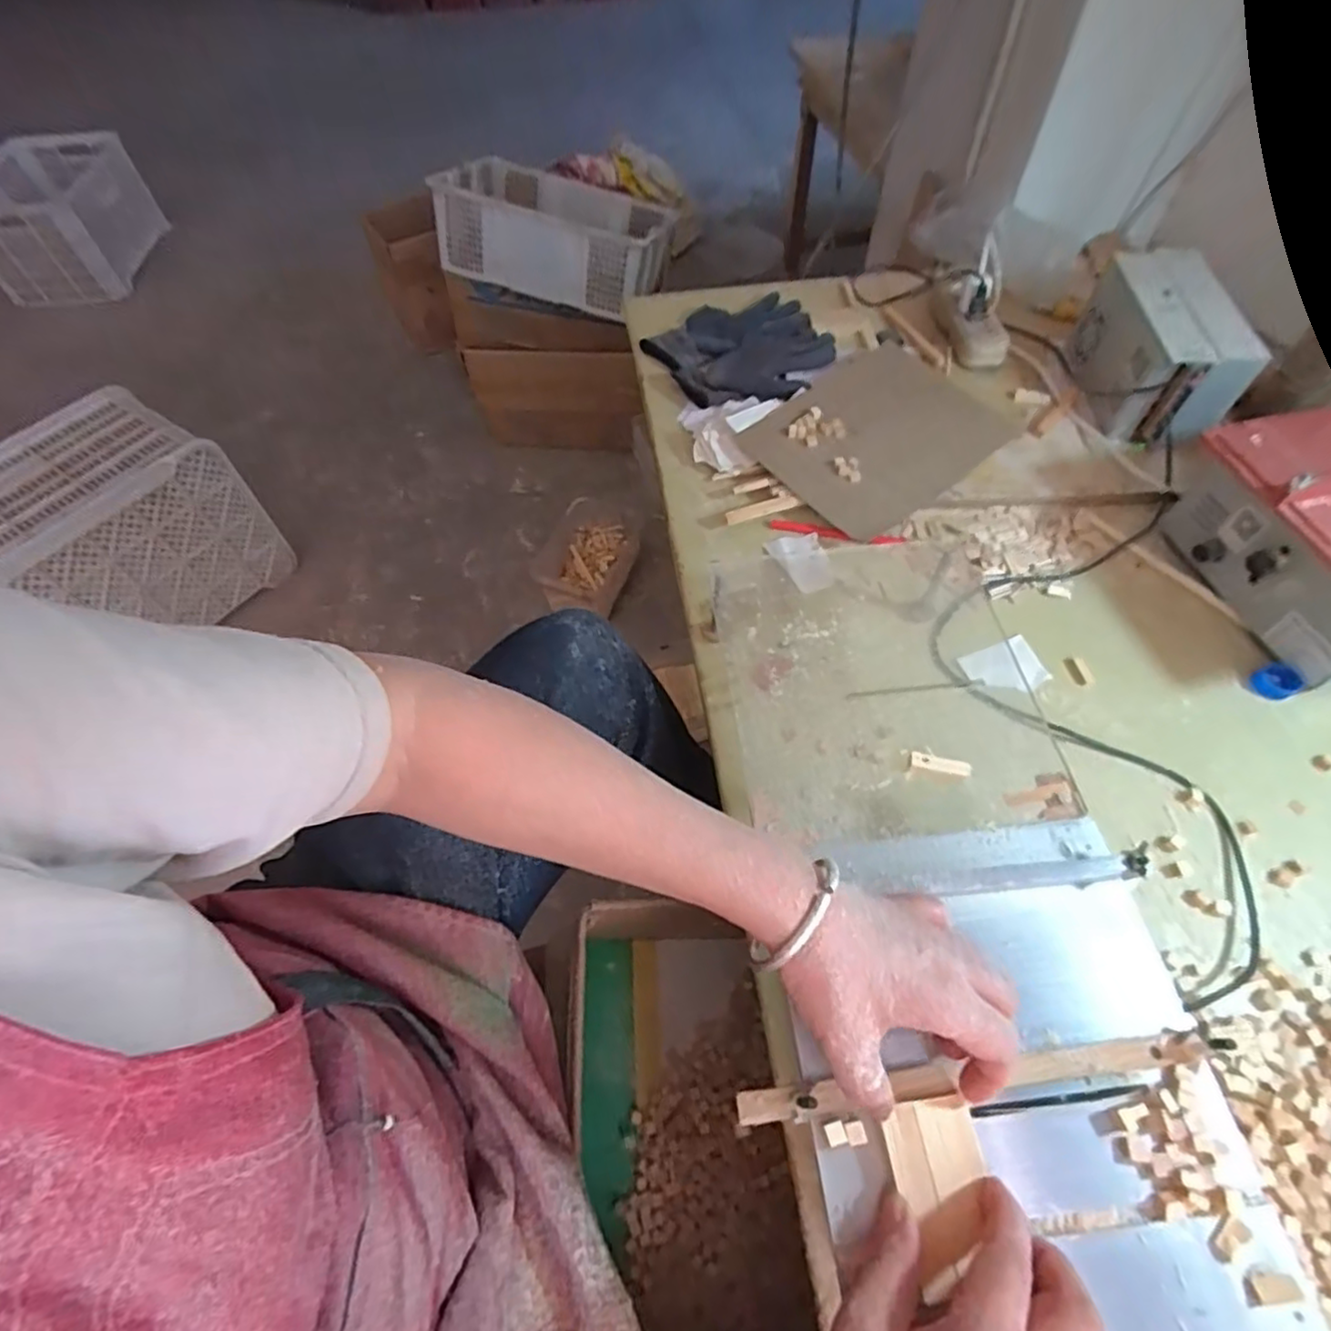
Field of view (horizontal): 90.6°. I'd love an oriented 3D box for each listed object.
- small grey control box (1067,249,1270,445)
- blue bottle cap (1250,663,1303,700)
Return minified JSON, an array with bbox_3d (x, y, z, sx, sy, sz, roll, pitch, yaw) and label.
[{"bbox_3d":[0.560,-0.359,0.751,0.123,0.116,0.208,7,58,7],"label":"small grey control box"},{"bbox_3d":[0.554,0.015,0.598,0.036,0.014,0.031,-19,61,-10],"label":"blue bottle cap"}]

